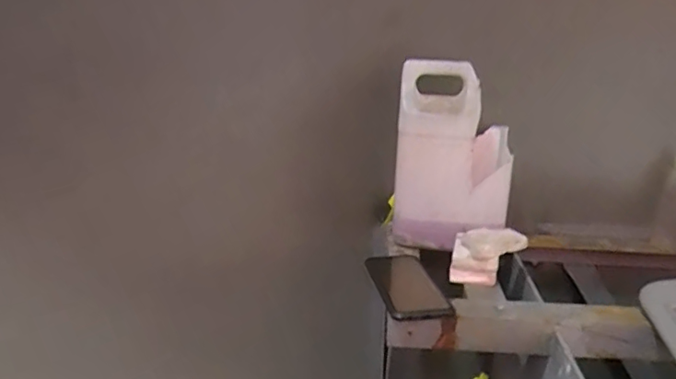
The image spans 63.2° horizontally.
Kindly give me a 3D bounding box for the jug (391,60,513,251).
[{"bbox_3d":[0.177,-0.053,0.853,0.175,0.264,0.106,4,16,11],"label":"jug"}]

